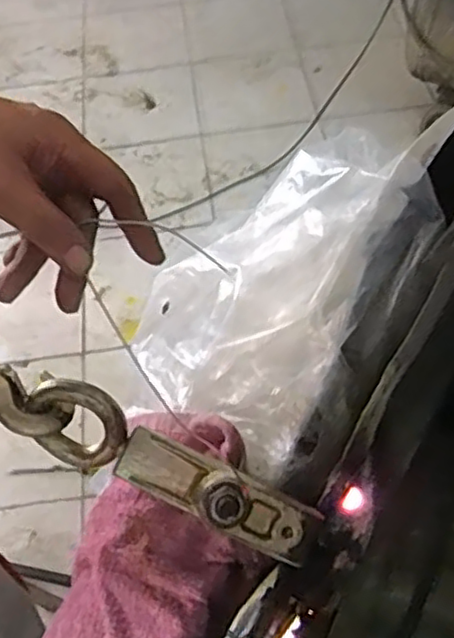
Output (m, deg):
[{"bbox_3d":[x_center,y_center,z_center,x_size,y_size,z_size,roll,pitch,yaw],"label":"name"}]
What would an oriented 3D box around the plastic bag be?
[{"bbox_3d":[0.052,-0.023,0.560,0.208,0.115,0.248,37,65,25],"label":"plastic bag"}]

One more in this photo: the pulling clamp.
[{"bbox_3d":[-0.008,0.110,0.430,0.132,0.051,0.037,19,59,17],"label":"pulling clamp"}]

